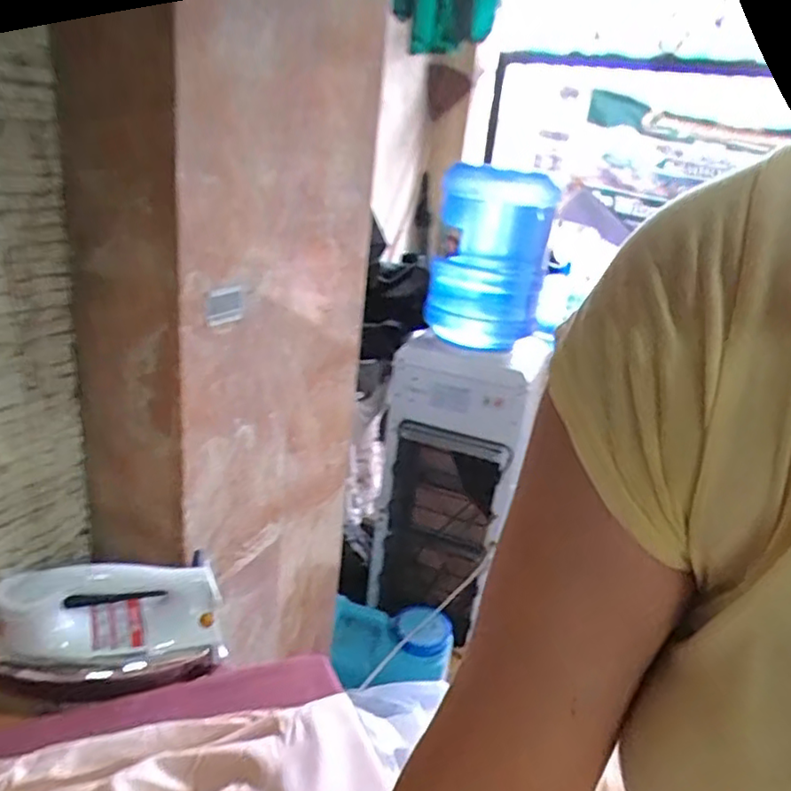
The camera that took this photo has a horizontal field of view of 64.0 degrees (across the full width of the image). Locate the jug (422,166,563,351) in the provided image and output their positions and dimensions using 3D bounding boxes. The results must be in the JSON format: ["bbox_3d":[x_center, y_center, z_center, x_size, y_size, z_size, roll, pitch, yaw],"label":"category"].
[{"bbox_3d":[0.207,-0.301,1.405,0.243,0.375,0.234,10,22,9],"label":"jug"}]

